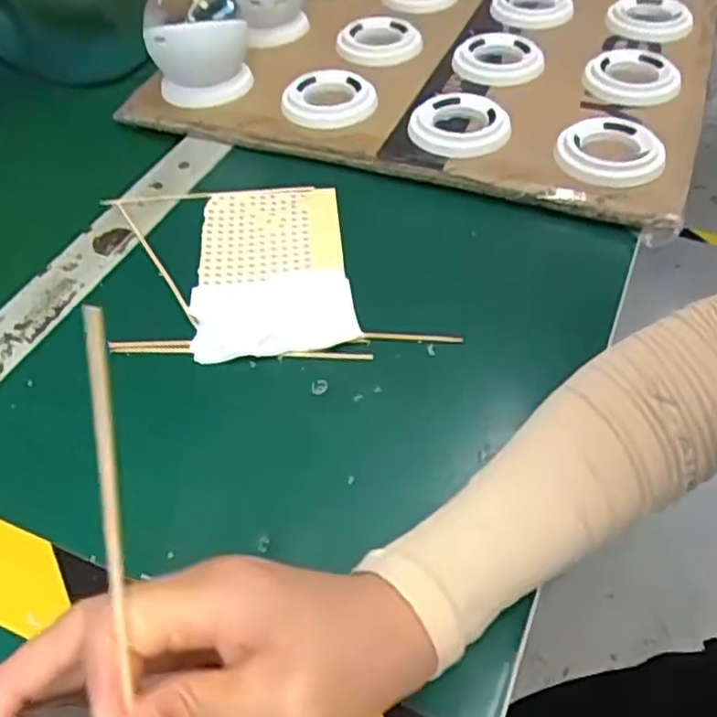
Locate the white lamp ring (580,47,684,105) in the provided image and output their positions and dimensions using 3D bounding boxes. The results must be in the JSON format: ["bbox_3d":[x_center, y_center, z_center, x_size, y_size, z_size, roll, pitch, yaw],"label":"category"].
[{"bbox_3d":[0.213,-0.222,0.555,0.069,0.013,0.074,-2,49,2],"label":"white lamp ring"}]

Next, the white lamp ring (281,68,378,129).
[{"bbox_3d":[-0.024,-0.200,0.549,0.068,0.012,0.068,-2,49,2],"label":"white lamp ring"}]

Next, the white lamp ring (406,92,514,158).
[{"bbox_3d":[0.070,-0.166,0.509,0.064,0.021,0.063,-2,49,2],"label":"white lamp ring"}]

